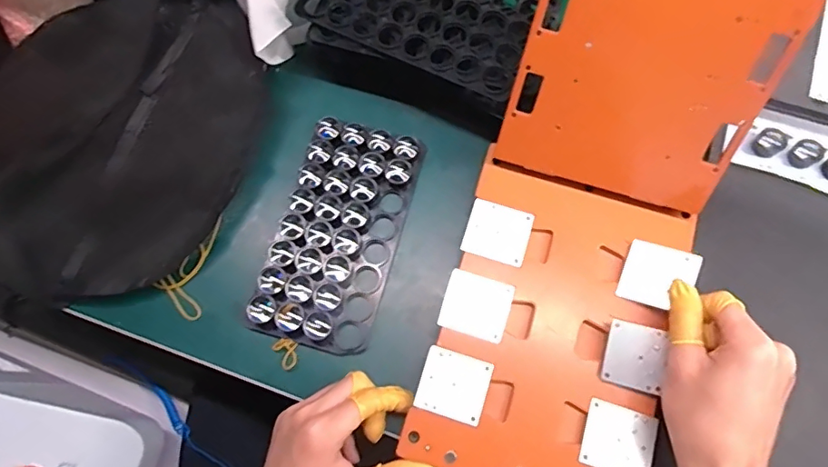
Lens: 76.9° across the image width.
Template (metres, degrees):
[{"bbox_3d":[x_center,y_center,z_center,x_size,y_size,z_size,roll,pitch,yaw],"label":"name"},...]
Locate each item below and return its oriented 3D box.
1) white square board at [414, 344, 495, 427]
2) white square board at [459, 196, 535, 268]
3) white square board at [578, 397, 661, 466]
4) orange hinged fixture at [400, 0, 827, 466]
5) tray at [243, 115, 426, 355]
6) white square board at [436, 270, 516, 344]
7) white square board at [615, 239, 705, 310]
[{"bbox_3d":[0.029,0.109,0.375,0.047,0.004,0.045,17,74,7],"label":"white square board"},{"bbox_3d":[0.066,-0.001,0.406,0.048,0.004,0.044,17,74,7],"label":"white square board"},{"bbox_3d":[0.142,0.143,0.361,0.048,0.004,0.044,17,76,10],"label":"white square board"},{"bbox_3d":[0.131,-0.032,0.361,0.159,0.105,0.413,16,102,4],"label":"orange hinged fixture"},{"bbox_3d":[-0.060,-0.001,0.435,0.096,0.024,0.189,17,74,7],"label":"tray"},{"bbox_3d":[0.047,0.054,0.389,0.049,0.004,0.045,17,74,7],"label":"white square board"},{"bbox_3d":[0.178,0.031,0.381,0.048,0.004,0.046,17,79,29],"label":"white square board"}]

